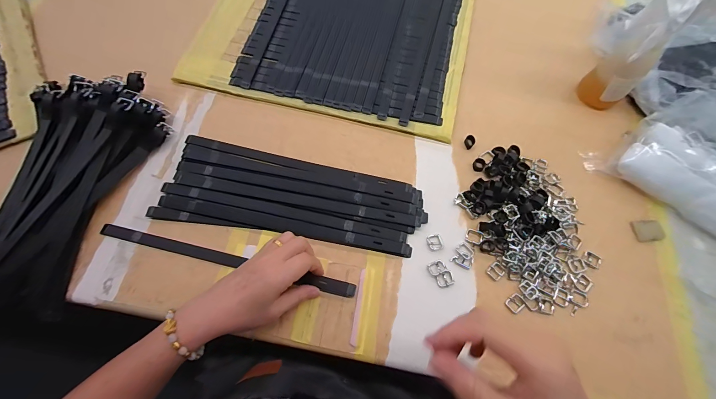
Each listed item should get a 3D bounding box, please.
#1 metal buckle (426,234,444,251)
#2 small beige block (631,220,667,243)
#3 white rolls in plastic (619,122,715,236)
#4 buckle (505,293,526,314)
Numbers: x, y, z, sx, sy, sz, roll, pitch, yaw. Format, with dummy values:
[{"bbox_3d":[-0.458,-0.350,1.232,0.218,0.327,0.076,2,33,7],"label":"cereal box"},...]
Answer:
[{"bbox_3d":[0.105,0.058,0.409,0.021,0.004,0.022,-17,71,-6],"label":"metal buckle"},{"bbox_3d":[0.404,0.043,0.421,0.039,0.004,0.030,-5,70,-2],"label":"small beige block"},{"bbox_3d":[0.478,-0.016,0.418,0.202,0.044,0.088,36,74,12],"label":"white rolls in plastic"},{"bbox_3d":[0.199,0.131,0.381,0.022,0.004,0.019,-35,74,-12],"label":"buckle"}]

